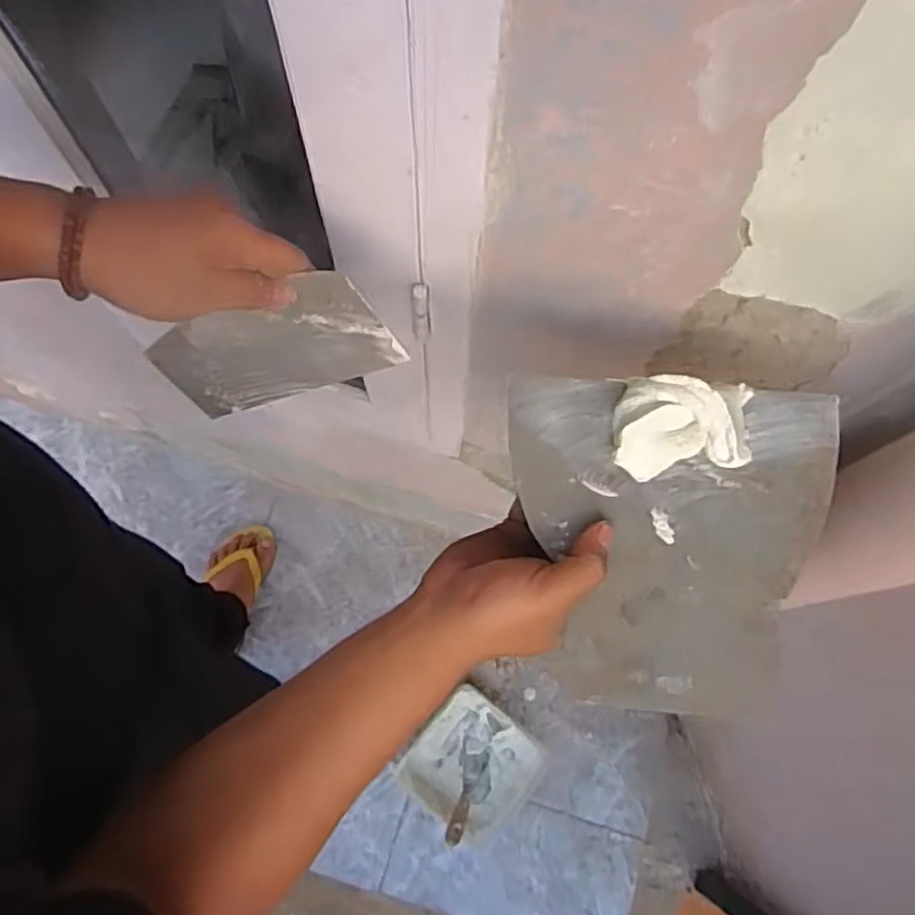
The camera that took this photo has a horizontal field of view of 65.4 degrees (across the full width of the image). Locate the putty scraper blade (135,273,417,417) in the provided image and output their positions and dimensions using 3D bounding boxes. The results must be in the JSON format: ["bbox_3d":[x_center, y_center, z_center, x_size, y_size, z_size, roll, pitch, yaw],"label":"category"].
[{"bbox_3d":[-0.130,-0.069,0.480,0.188,0.081,0.006,-13,46,32],"label":"putty scraper blade"}]

